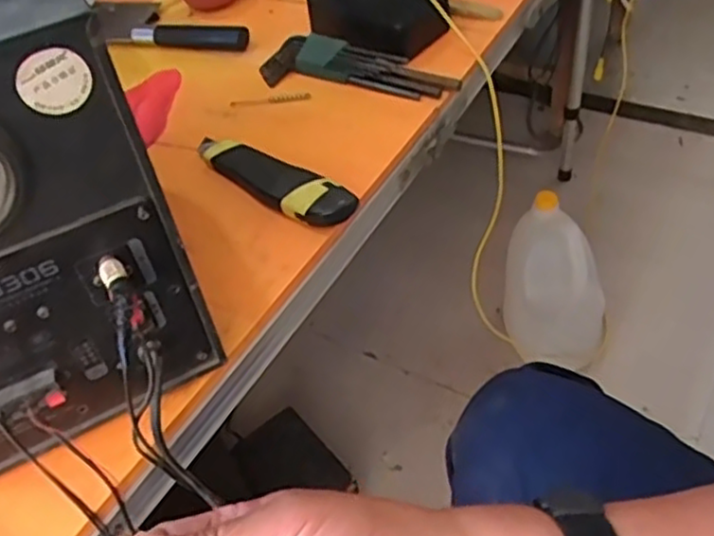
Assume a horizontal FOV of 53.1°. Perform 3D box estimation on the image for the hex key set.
[{"bbox_3d":[0.003,-0.180,0.633,0.174,0.022,0.049,9,49,16],"label":"hex key set"}]

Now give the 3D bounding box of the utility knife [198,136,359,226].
[{"bbox_3d":[-0.069,-0.071,0.542,0.159,0.027,0.039,30,57,31],"label":"utility knife"}]

